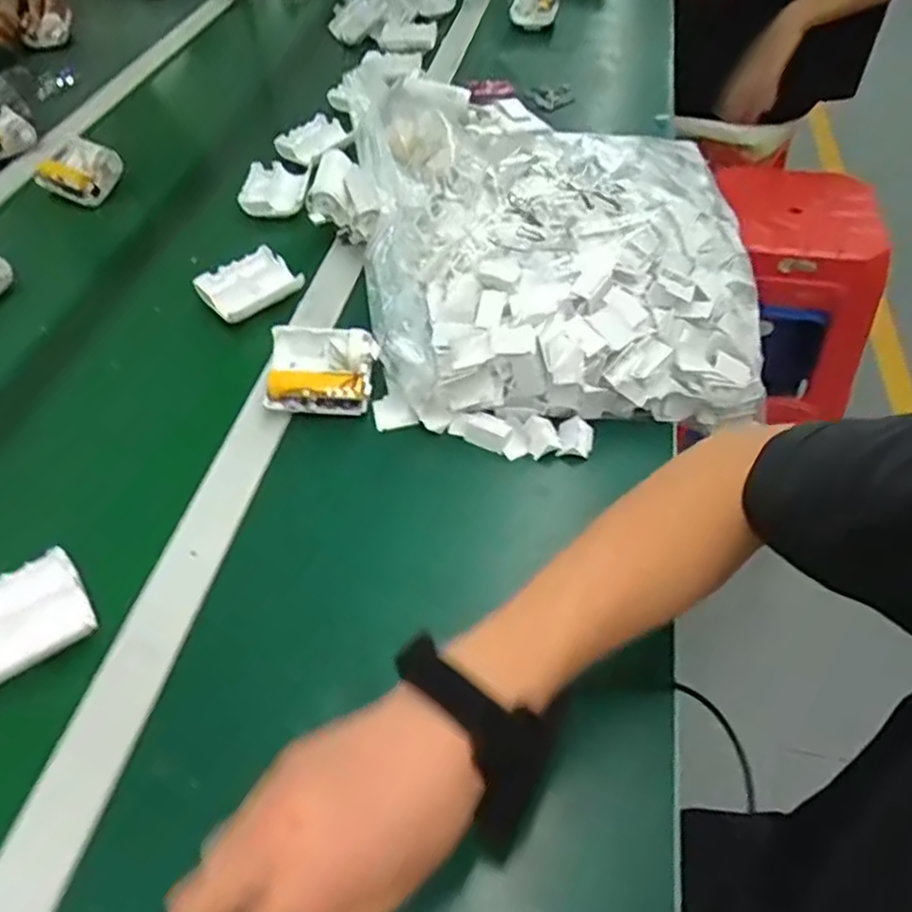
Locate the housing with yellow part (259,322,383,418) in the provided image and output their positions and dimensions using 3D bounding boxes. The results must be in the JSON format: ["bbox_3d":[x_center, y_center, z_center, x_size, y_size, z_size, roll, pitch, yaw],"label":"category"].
[{"bbox_3d":[-0.108,-0.069,0.555,0.085,0.036,0.067,3,50,5],"label":"housing with yellow part"}]

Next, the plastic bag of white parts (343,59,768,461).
[{"bbox_3d":[0.069,-0.220,0.643,0.332,0.106,0.471,-7,50,-3],"label":"plastic bag of white parts"}]

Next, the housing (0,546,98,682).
[{"bbox_3d":[-0.272,0.103,0.435,0.081,0.014,0.070,-29,54,-20],"label":"housing"}]

